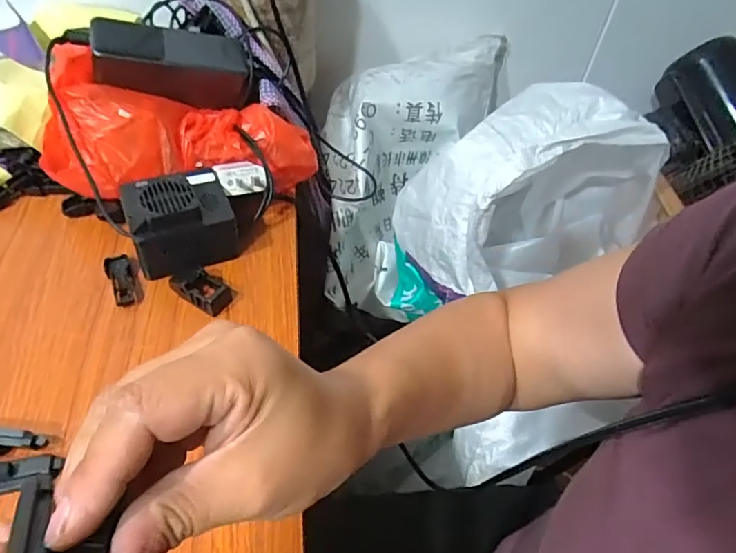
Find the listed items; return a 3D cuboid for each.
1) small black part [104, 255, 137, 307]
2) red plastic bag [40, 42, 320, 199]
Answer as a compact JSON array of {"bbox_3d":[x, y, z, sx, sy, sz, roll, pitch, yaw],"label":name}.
[{"bbox_3d":[-0.191,0.003,0.407,0.018,0.004,0.050,-17,53,-19],"label":"small black part"},{"bbox_3d":[-0.158,-0.126,0.469,0.224,0.069,0.120,2,48,-21],"label":"red plastic bag"}]

